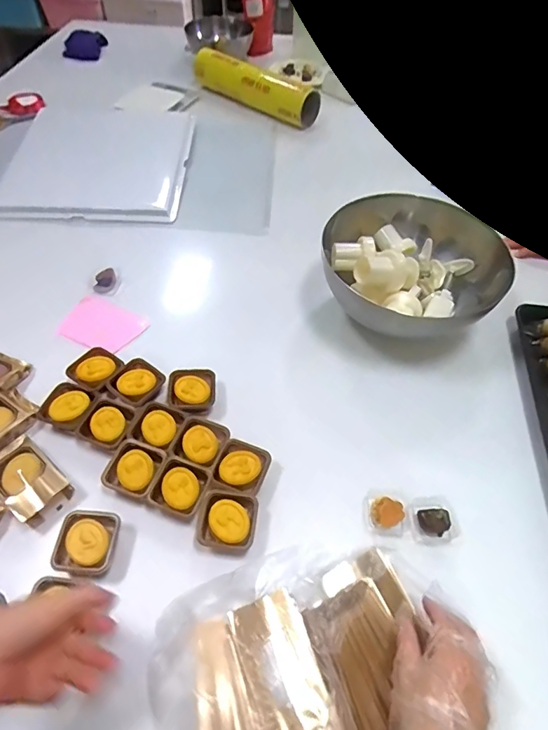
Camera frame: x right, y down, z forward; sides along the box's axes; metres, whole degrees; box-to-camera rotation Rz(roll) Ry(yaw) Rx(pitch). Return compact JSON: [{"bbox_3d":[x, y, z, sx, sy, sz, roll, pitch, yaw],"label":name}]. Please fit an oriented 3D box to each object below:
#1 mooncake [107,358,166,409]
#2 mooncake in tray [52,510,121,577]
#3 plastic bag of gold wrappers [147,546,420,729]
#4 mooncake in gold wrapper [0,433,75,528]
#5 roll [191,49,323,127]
[{"bbox_3d":[-0.192,0.028,0.620,0.059,0.032,0.061,35,62,22],"label":"mooncake"},{"bbox_3d":[-0.209,0.202,0.494,0.062,0.030,0.065,4,55,3],"label":"mooncake in tray"},{"bbox_3d":[0.006,0.287,0.404,0.229,0.076,0.237,7,55,5],"label":"plastic bag of gold wrappers"},{"bbox_3d":[-0.299,0.142,0.535,0.132,0.035,0.065,27,58,33],"label":"mooncake in gold wrapper"},{"bbox_3d":[-0.061,-0.680,1.072,0.351,0.071,0.074,29,60,19],"label":"roll"}]

